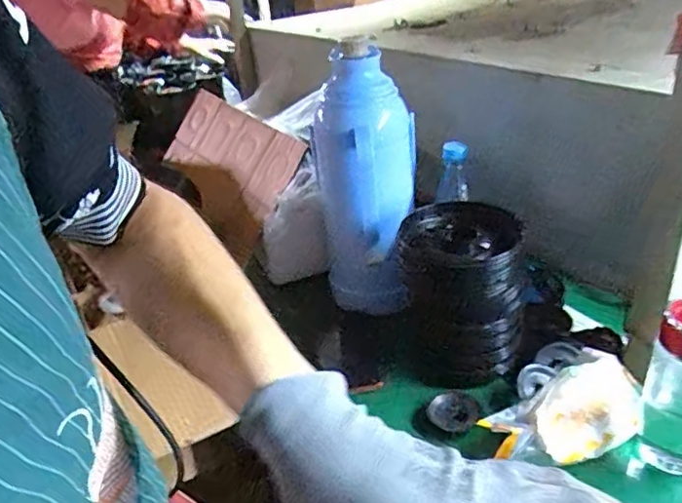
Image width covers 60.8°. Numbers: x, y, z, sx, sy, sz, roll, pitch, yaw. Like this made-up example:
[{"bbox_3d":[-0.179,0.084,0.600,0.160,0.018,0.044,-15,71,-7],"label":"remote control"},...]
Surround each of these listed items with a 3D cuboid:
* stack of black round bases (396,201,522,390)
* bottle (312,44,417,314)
[{"bbox_3d":[0.144,0.051,0.718,0.147,0.184,0.118,1,28,11],"label":"stack of black round bases"},{"bbox_3d":[0.040,-0.090,0.805,0.105,0.365,0.120,-21,32,-29],"label":"bottle"}]

